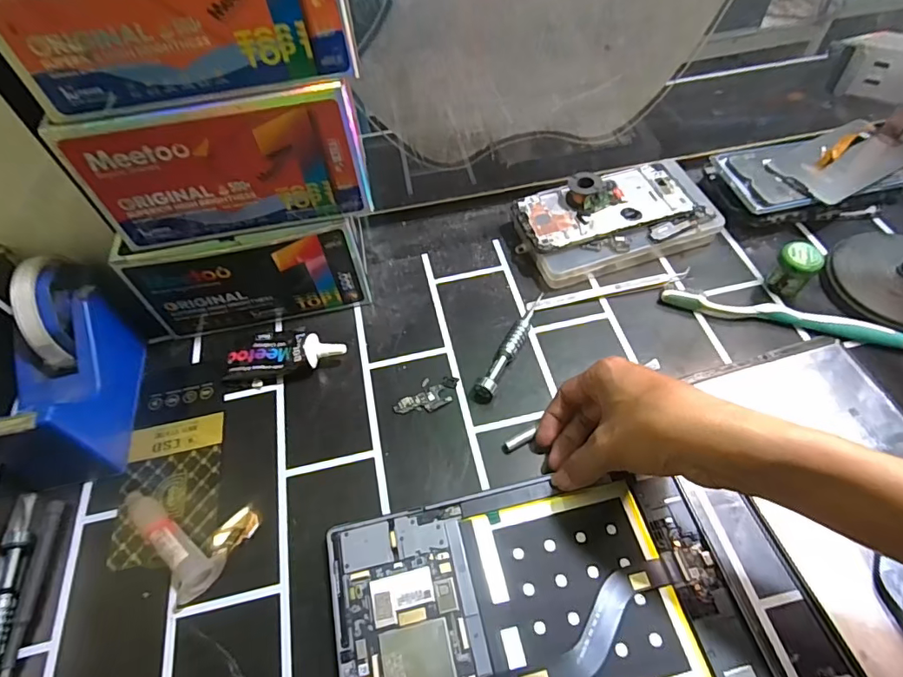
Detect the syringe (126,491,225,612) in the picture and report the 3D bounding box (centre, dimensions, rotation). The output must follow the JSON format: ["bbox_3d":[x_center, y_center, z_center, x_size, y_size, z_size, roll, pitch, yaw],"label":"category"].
[{"bbox_3d":[-0.191,0.135,0.325,0.087,0.018,0.034,29,63,22],"label":"syringe"}]

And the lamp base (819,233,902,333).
[{"bbox_3d":[0.369,-0.048,0.405,0.102,0.030,0.106,-36,61,-18],"label":"lamp base"}]

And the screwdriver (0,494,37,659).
[{"bbox_3d":[-0.281,0.156,0.316,0.019,0.010,0.117,-17,56,-7],"label":"screwdriver"}]

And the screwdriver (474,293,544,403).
[{"bbox_3d":[0.052,0.003,0.406,0.014,0.018,0.113,25,61,19],"label":"screwdriver"}]

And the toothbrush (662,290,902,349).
[{"bbox_3d":[0.268,-0.018,0.401,0.181,0.016,0.017,14,58,13],"label":"toothbrush"}]

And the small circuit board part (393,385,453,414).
[{"bbox_3d":[-0.023,0.049,0.384,0.043,0.004,0.020,-21,57,-10],"label":"small circuit board part"}]

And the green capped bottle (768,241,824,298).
[{"bbox_3d":[0.284,-0.057,0.412,0.029,0.043,0.028,34,65,24],"label":"green capped bottle"}]

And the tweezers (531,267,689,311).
[{"bbox_3d":[0.139,-0.043,0.436,0.146,0.007,0.012,-11,56,-3],"label":"tweezers"}]

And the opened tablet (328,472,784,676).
[{"bbox_3d":[0.052,0.161,0.299,0.235,0.009,0.143,-12,56,-4],"label":"opened tablet"}]

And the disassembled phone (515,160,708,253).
[{"bbox_3d":[0.142,-0.124,0.458,0.154,0.006,0.074,-16,56,-3],"label":"disassembled phone"}]

